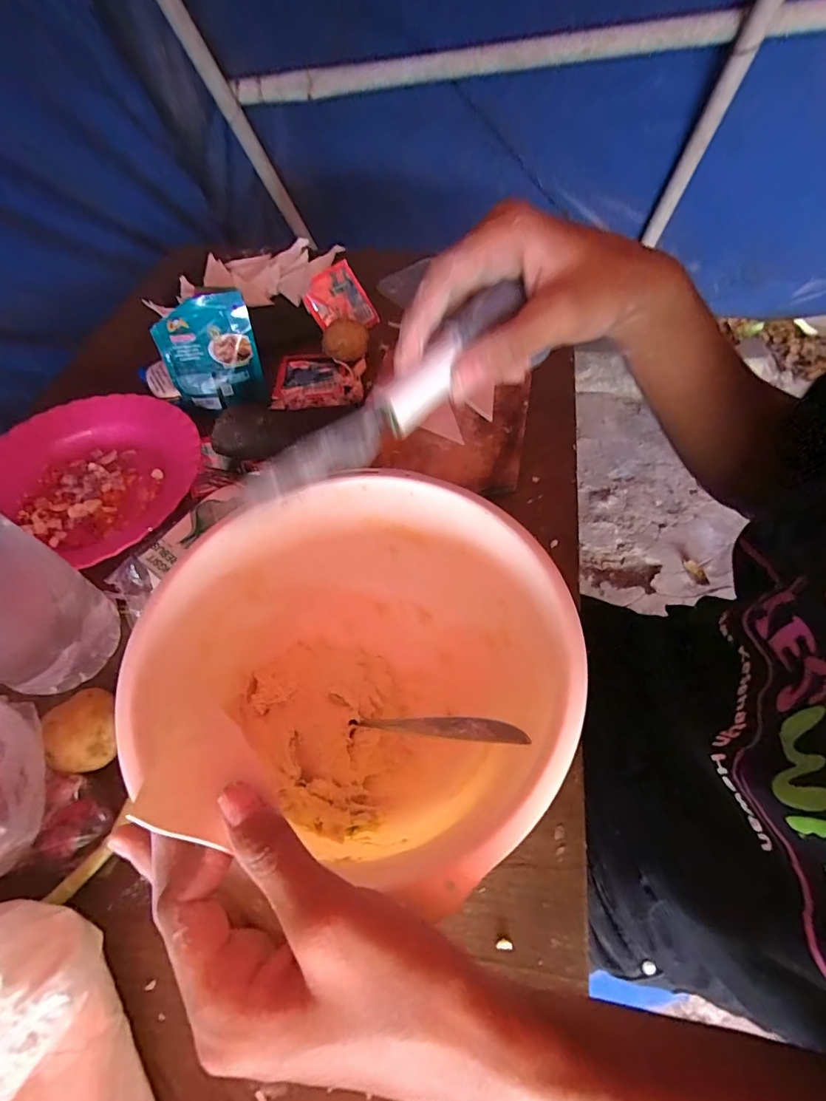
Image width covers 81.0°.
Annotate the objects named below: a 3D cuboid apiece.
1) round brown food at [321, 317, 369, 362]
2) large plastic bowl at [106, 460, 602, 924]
[{"bbox_3d":[-0.075,-0.239,0.551,0.052,0.034,0.044,-32,59,-18],"label":"round brown food"},{"bbox_3d":[-0.033,0.069,0.309,0.230,0.098,0.222,-2,55,3],"label":"large plastic bowl"}]

